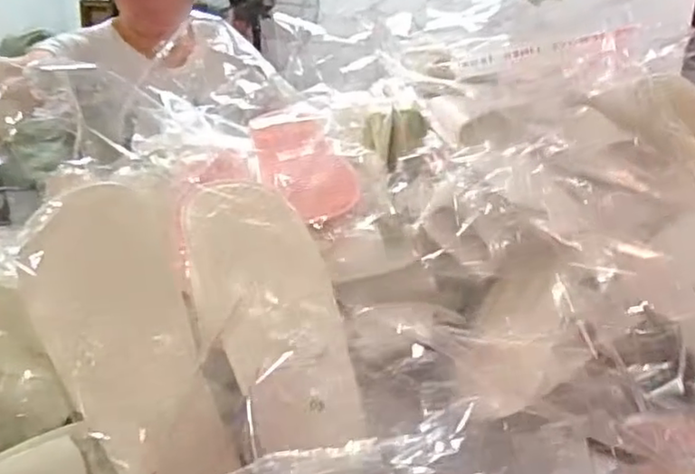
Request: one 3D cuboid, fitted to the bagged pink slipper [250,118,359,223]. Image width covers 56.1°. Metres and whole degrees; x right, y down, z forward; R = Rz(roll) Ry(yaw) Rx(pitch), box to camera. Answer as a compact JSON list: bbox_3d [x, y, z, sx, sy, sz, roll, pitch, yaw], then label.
[{"bbox_3d":[-0.052,-0.077,0.706,0.096,0.045,0.164,-9,43,-23],"label":"bagged pink slipper"}]

